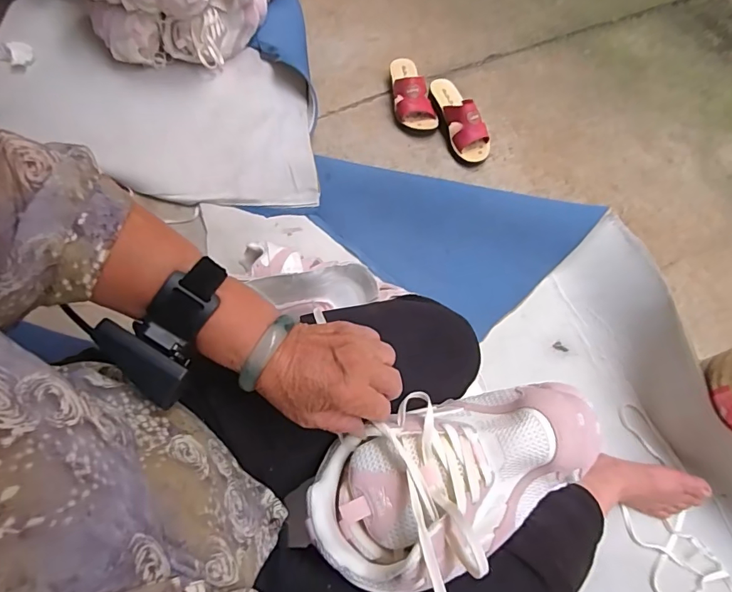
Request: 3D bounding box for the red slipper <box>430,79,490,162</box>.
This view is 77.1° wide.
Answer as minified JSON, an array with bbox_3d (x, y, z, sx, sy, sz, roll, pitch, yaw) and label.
[{"bbox_3d":[0.207,-0.407,1.049,0.081,0.084,0.218,-25,68,-13],"label":"red slipper"}]

